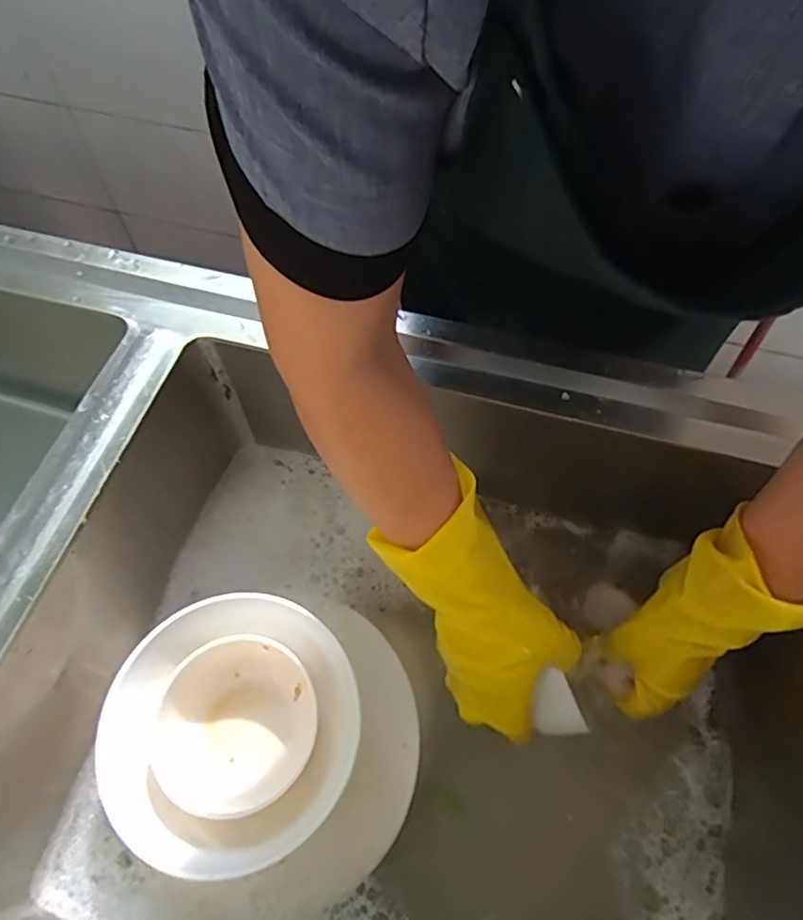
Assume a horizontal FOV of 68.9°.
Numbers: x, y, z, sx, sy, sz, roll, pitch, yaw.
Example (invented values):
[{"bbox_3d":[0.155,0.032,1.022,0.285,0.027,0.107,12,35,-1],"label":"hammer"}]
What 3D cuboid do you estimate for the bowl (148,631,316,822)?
[{"bbox_3d":[-0.131,0.209,0.465,0.115,0.055,0.127,23,63,11],"label":"bowl"}]

